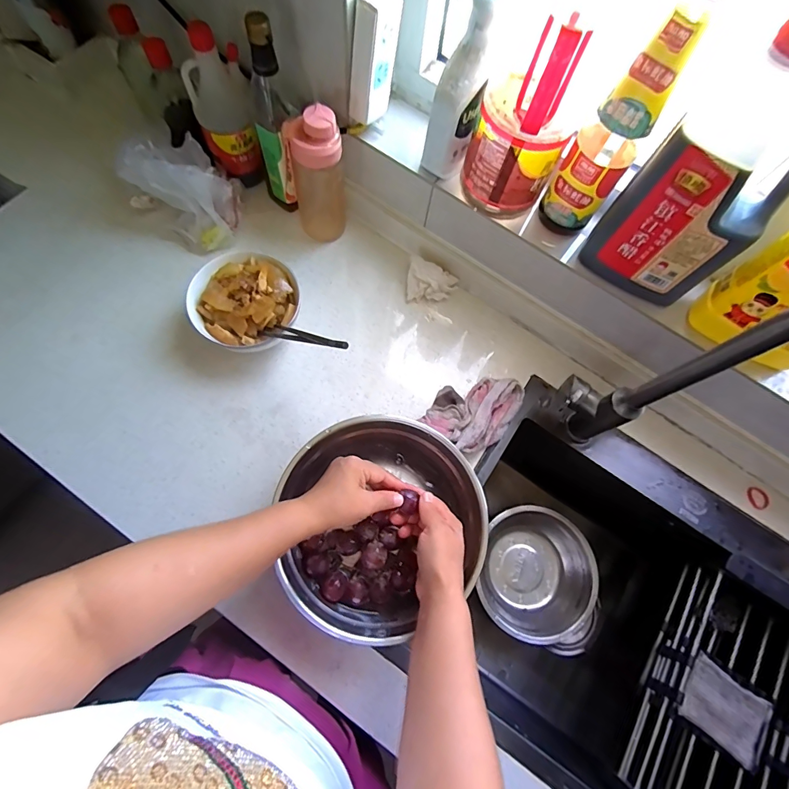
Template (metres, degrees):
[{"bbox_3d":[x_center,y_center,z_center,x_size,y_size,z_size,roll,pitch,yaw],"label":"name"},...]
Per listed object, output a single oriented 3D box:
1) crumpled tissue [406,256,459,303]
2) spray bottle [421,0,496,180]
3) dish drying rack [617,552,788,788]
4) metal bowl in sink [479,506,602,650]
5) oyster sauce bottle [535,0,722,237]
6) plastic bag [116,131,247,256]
[{"bbox_3d":[0.061,-0.180,0.648,0.084,0.039,0.062,11,71,-2],"label":"crumpled tissue"},{"bbox_3d":[0.074,-0.357,0.459,0.062,0.224,0.049,12,69,2],"label":"spray bottle"},{"bbox_3d":[0.463,0.440,0.545,0.213,0.098,0.378,33,72,6],"label":"dish drying rack"},{"bbox_3d":[0.246,0.312,0.711,0.186,0.068,0.204,2,72,-5],"label":"metal bowl in sink"},{"bbox_3d":[0.242,-0.292,0.442,0.068,0.260,0.075,32,72,6],"label":"oyster sauce bottle"},{"bbox_3d":[-0.320,-0.317,0.615,0.153,0.126,0.166,-30,77,-14],"label":"plastic bag"}]

